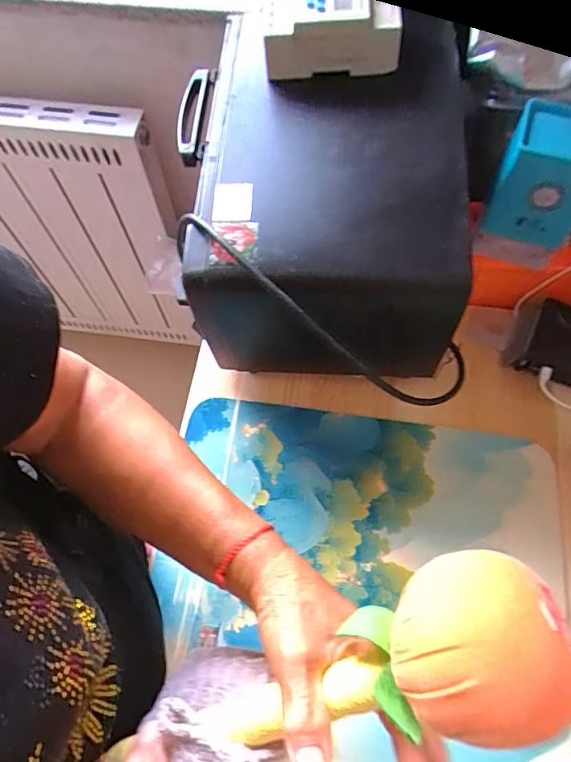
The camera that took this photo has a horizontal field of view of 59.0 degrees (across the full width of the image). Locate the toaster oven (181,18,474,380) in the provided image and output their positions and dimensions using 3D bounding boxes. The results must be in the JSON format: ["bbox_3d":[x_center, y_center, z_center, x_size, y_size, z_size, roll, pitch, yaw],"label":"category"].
[{"bbox_3d":[0.044,-0.152,0.513,0.229,0.218,0.293,5,65,3],"label":"toaster oven"}]

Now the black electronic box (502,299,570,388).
[{"bbox_3d":[0.304,-0.041,0.551,0.099,0.033,0.081,25,68,12],"label":"black electronic box"}]

